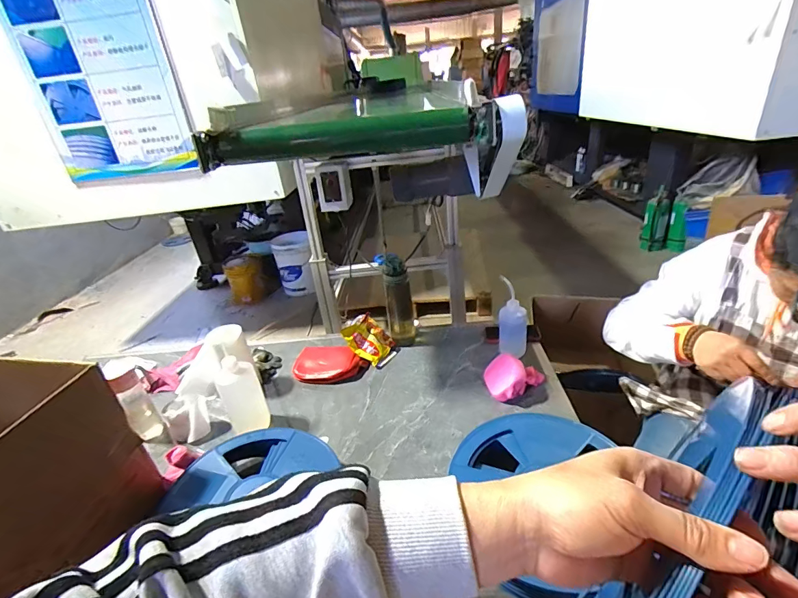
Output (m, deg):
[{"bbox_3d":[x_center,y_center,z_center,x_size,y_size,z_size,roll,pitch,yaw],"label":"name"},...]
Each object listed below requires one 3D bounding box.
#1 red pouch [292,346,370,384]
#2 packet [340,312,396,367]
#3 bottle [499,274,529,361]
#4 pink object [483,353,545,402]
[{"bbox_3d":[-0.198,0.186,1.133,0.213,0.049,0.109,-3,28,8],"label":"red pouch"},{"bbox_3d":[-0.095,0.119,1.185,0.151,0.053,0.120,44,53,-1],"label":"packet"},{"bbox_3d":[0.308,0.055,1.079,0.075,0.203,0.066,4,30,21],"label":"bottle"},{"bbox_3d":[0.272,0.185,1.000,0.138,0.082,0.122,-26,33,-32],"label":"pink object"}]

